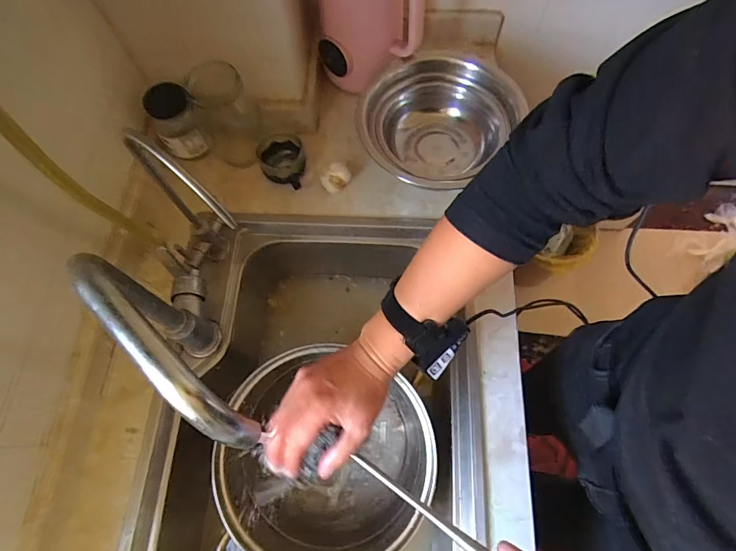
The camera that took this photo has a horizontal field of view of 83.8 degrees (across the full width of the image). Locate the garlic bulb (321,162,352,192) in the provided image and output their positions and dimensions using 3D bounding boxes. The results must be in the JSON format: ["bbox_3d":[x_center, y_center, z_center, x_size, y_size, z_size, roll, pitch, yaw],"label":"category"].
[{"bbox_3d":[-0.052,-0.161,0.667,0.032,0.039,0.045,39,75,14],"label":"garlic bulb"}]

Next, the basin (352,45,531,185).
[{"bbox_3d":[0.112,-0.244,0.673,0.226,0.109,0.257,30,73,12],"label":"basin"}]

